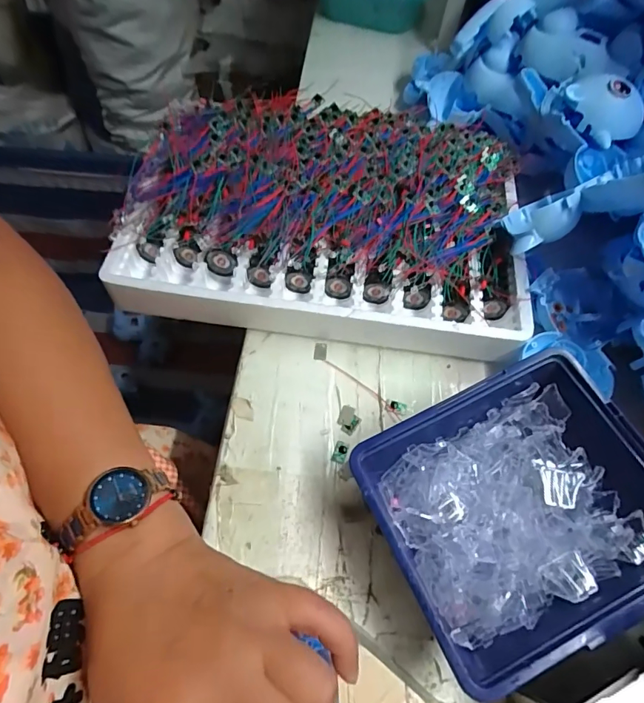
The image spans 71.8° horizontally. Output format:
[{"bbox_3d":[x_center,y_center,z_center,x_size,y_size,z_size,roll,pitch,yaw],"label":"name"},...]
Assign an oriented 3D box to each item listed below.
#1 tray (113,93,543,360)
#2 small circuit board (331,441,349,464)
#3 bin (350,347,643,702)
[{"bbox_3d":[0.002,-0.125,0.407,0.335,0.069,0.227,7,60,1],"label":"tray"},{"bbox_3d":[0.014,0.076,0.334,0.010,0.004,0.017,18,61,7],"label":"small circuit board"},{"bbox_3d":[0.117,0.100,0.282,0.162,0.076,0.144,-20,63,-14],"label":"bin"}]

